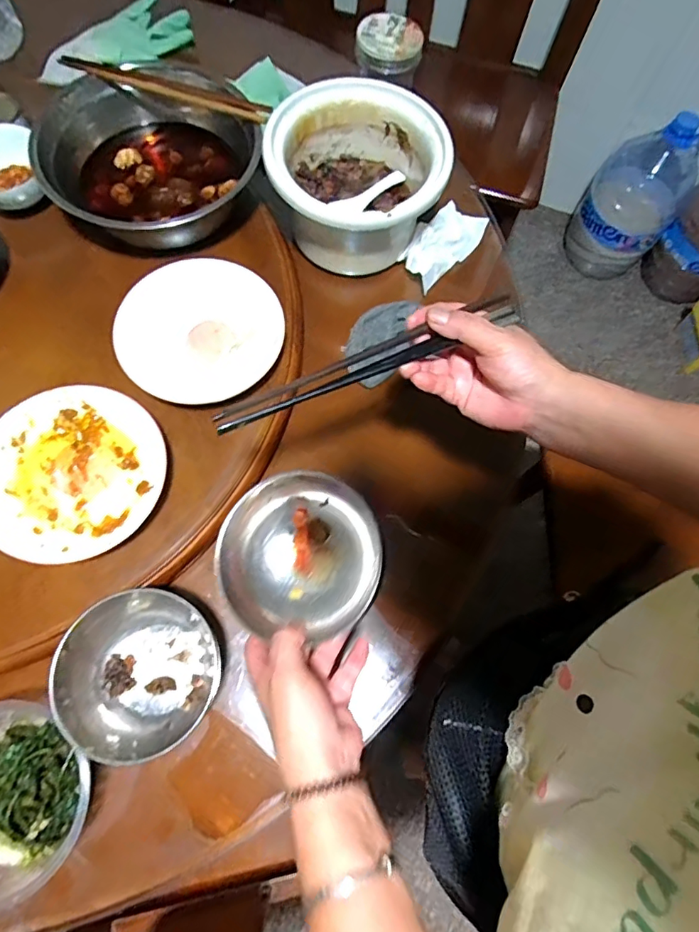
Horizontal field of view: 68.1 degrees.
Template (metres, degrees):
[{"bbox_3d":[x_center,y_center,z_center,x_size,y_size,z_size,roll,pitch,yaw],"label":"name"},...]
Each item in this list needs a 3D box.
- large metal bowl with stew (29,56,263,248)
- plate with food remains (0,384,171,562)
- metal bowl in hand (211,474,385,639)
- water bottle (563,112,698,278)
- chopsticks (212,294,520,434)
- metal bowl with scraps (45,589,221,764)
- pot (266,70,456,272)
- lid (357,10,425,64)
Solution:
[{"bbox_3d":[-0.232,-0.369,0.621,0.232,0.086,0.218,1,71,-2],"label":"large metal bowl with stew"},{"bbox_3d":[-0.276,0.005,0.513,0.166,0.026,0.173,1,71,-2],"label":"plate with food remains"},{"bbox_3d":[-0.039,0.070,0.400,0.120,0.072,0.118,1,71,-2],"label":"metal bowl in hand"},{"bbox_3d":[0.770,-0.723,1.422,0.235,0.455,0.194,29,72,7],"label":"water bottle"},{"bbox_3d":[0.018,-0.077,0.384,0.244,0.028,0.027,-24,74,-13],"label":"chopsticks"},{"bbox_3d":[-0.197,0.191,0.482,0.128,0.075,0.139,1,71,-2],"label":"metal bowl with scraps"},{"bbox_3d":[0.007,-0.336,0.632,0.195,0.127,0.192,1,71,-2],"label":"pot"},{"bbox_3d":[0.049,-0.538,0.648,0.075,0.019,0.066,35,73,9],"label":"lid"}]

